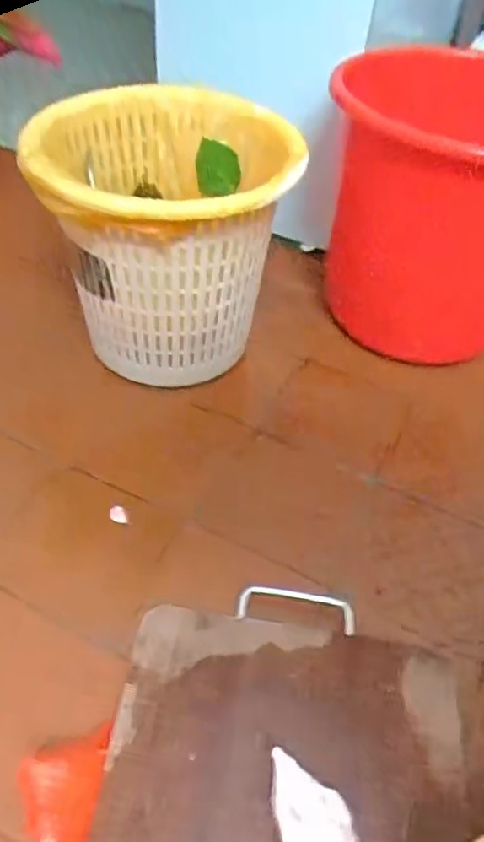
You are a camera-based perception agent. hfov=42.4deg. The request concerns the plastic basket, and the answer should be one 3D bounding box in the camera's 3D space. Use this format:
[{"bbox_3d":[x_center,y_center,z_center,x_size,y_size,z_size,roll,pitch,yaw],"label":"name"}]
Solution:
[{"bbox_3d":[-0.095,-0.205,0.742,0.286,0.268,0.294,9,46,1],"label":"plastic basket"}]

